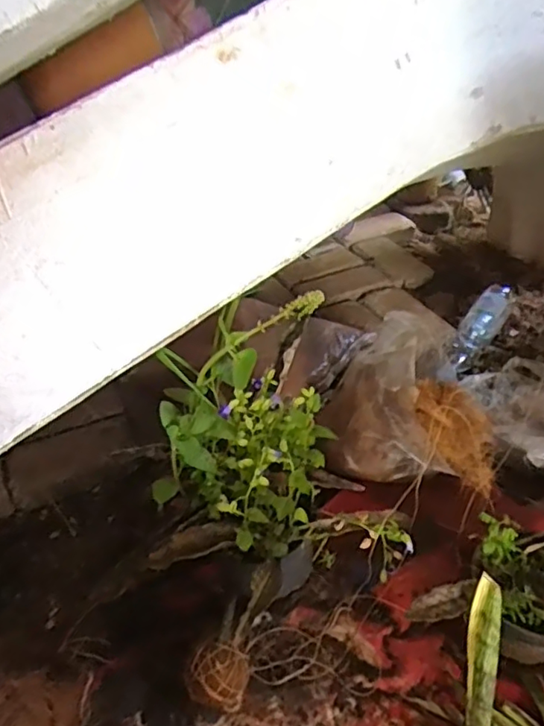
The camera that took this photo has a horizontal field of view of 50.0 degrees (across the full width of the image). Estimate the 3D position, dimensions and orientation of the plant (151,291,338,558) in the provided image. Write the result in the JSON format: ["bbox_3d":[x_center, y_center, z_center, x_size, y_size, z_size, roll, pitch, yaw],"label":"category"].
[{"bbox_3d":[-0.035,0.075,0.675,0.196,0.221,0.214,-4,37,2],"label":"plant"}]

